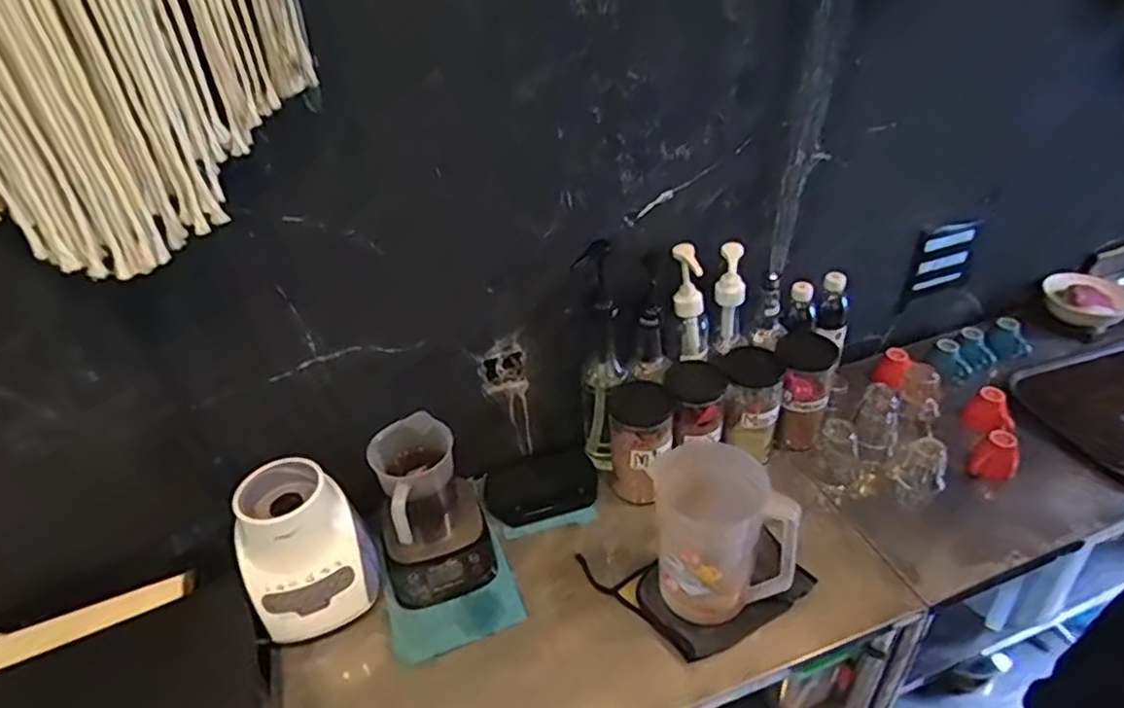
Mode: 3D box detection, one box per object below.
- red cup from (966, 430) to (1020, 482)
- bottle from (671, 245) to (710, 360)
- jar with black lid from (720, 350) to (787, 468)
[{"bbox_3d":[0.696,0.157,1.069,0.065,0.069,0.070,25,45,34],"label":"red cup"},{"bbox_3d":[0.196,-0.062,1.014,0.061,0.208,0.063,3,37,10],"label":"bottle"},{"bbox_3d":[0.303,0.078,1.076,0.093,0.155,0.090,8,38,17],"label":"jar with black lid"}]

